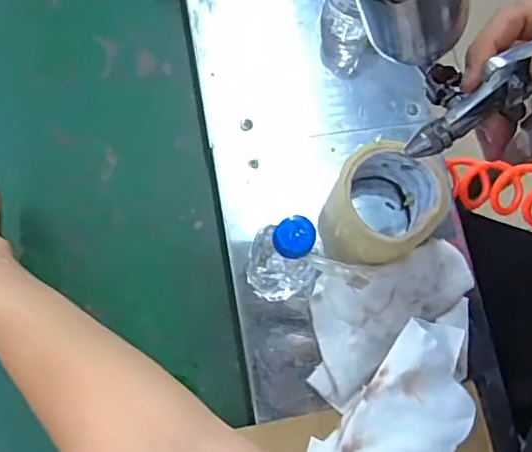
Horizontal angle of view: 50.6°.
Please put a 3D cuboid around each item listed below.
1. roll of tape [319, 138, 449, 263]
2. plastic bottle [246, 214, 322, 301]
[{"bbox_3d":[0.108,-0.023,0.528,0.098,0.074,0.103,22,73,1],"label":"roll of tape"},{"bbox_3d":[0.016,0.029,0.472,0.053,0.112,0.053,12,77,-1],"label":"plastic bottle"}]

